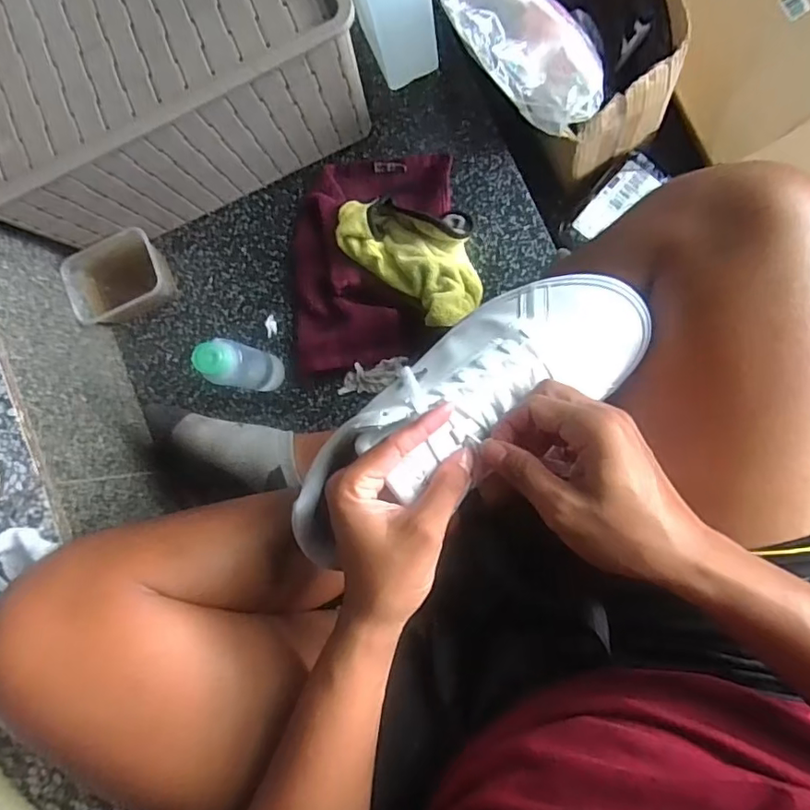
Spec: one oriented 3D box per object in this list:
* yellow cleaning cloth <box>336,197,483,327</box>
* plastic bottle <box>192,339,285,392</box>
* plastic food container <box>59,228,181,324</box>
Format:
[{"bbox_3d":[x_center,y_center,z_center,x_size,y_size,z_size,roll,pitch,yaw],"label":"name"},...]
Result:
[{"bbox_3d":[0.016,-0.165,0.584,0.179,0.062,0.111,42,93,8],"label":"yellow cleaning cloth"},{"bbox_3d":[-0.162,-0.038,0.561,0.035,0.137,0.042,11,89,8],"label":"plastic bottle"},{"bbox_3d":[-0.316,-0.140,0.627,0.104,0.058,0.083,-23,85,6],"label":"plastic food container"}]

